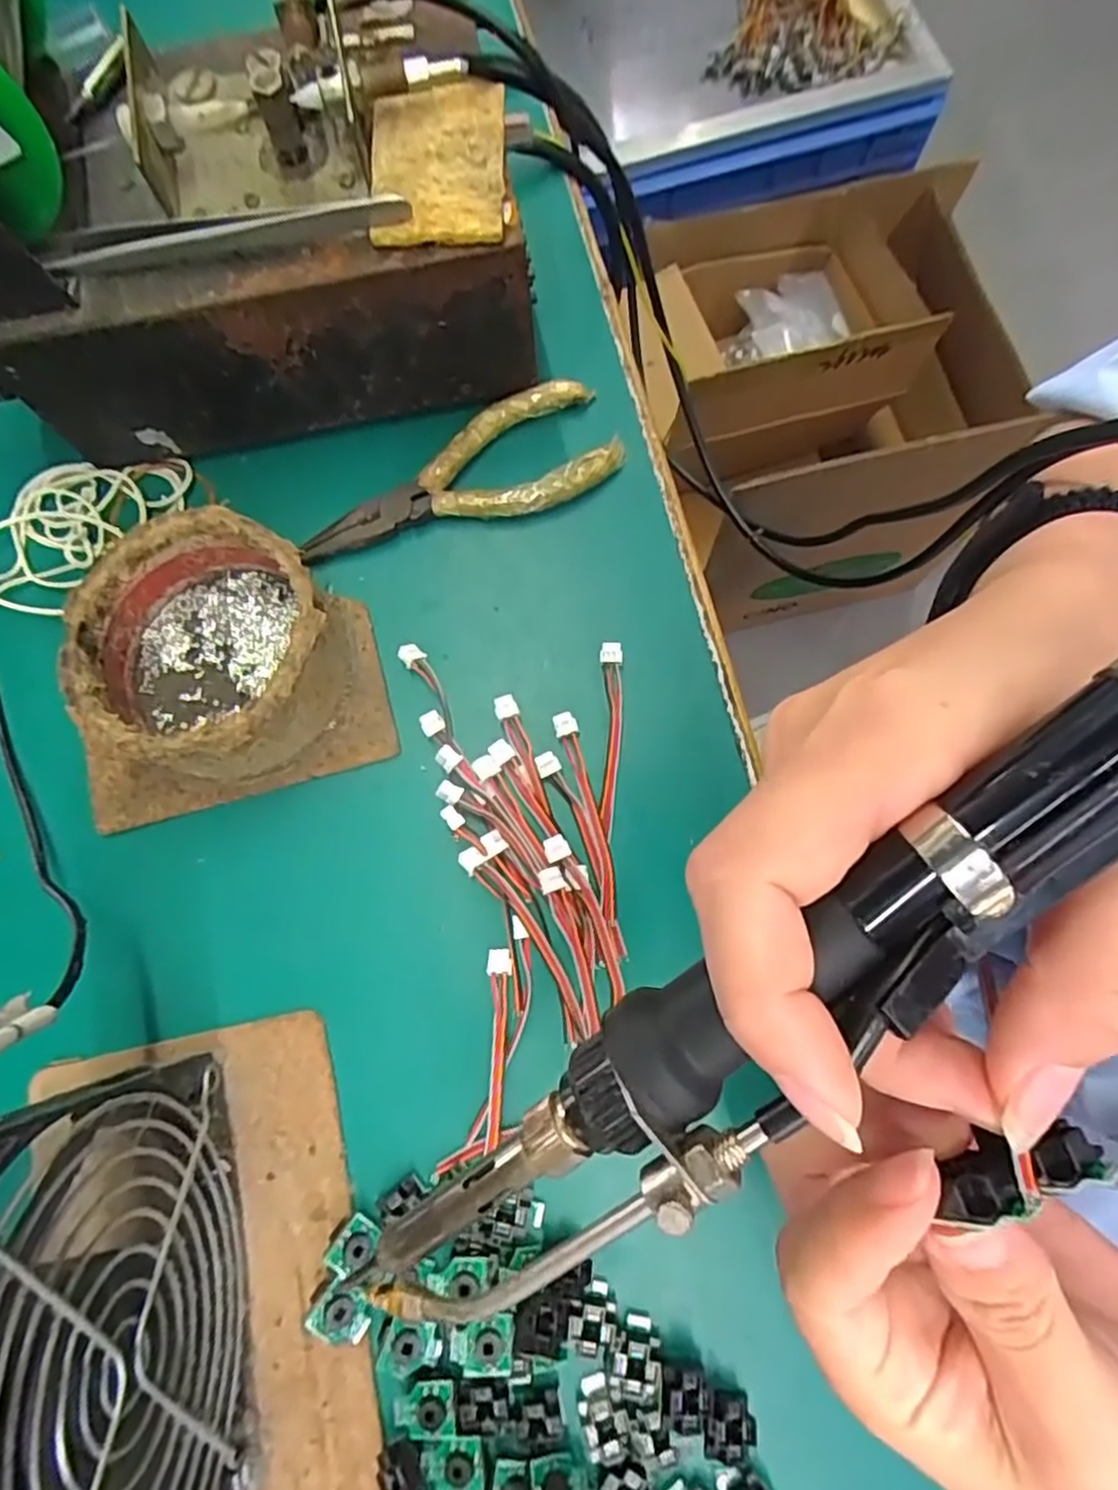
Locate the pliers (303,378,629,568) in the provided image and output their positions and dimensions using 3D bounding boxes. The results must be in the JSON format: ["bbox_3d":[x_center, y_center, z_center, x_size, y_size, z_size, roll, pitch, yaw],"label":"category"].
[{"bbox_3d":[-0.038,-0.099,0.278,0.125,0.011,0.046,-29,78,-5],"label":"pliers"}]

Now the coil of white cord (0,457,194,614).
[{"bbox_3d":[-0.191,-0.088,0.278,0.049,0.007,0.091,41,81,9],"label":"coil of white cord"}]

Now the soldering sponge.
[{"bbox_3d":[-0.038,-0.183,0.226,0.041,0.009,0.054,-1,77,0],"label":"soldering sponge"}]

